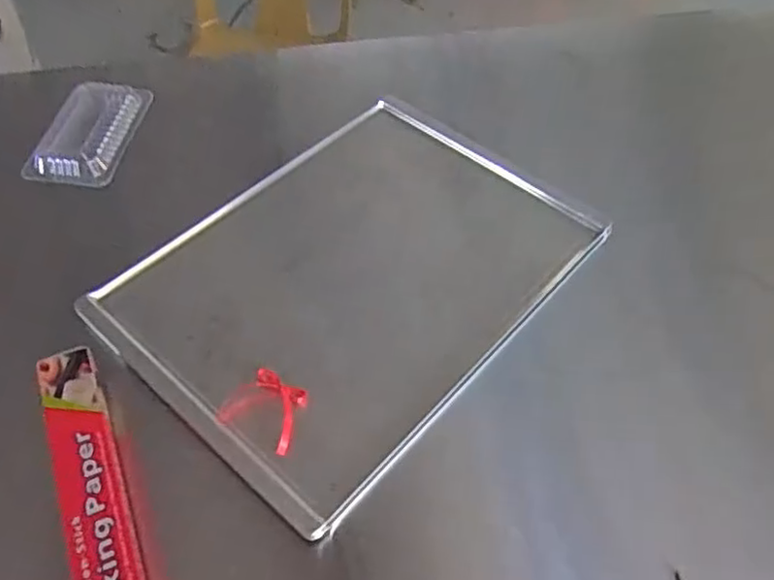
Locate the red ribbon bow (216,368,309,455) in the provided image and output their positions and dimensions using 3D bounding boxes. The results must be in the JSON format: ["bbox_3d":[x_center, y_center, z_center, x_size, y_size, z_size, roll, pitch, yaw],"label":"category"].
[{"bbox_3d":[-0.104,0.101,0.573,0.070,0.009,0.061,22,55,16],"label":"red ribbon bow"}]

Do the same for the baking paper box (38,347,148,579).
[{"bbox_3d":[-0.211,0.178,0.490,0.045,0.040,0.308,-20,55,-16],"label":"baking paper box"}]

